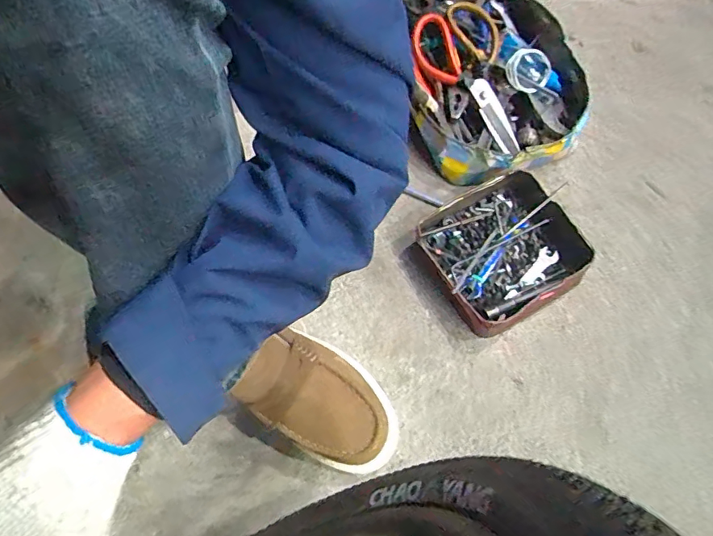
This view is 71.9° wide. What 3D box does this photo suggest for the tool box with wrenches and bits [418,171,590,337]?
[{"bbox_3d":[0.173,-0.018,0.595,0.172,0.059,0.169,-24,67,-8],"label":"tool box with wrenches and bits"}]

